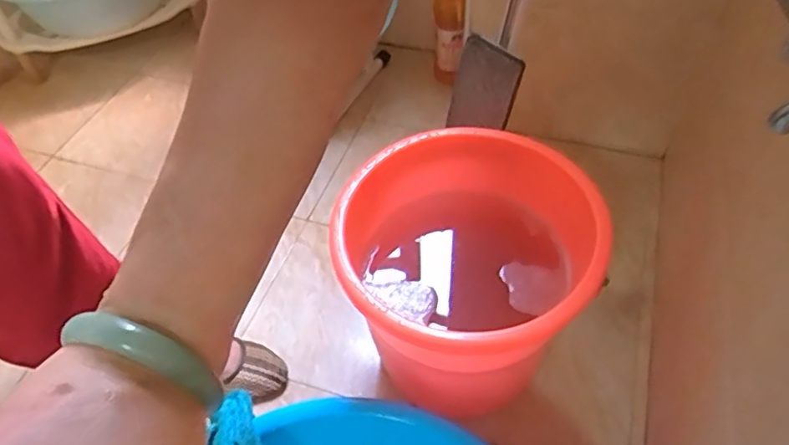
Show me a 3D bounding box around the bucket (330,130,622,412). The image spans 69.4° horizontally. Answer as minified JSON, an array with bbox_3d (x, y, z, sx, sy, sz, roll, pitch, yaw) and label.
[{"bbox_3d":[0.087,0.095,0.771,0.304,0.306,0.311,1,50,-1],"label":"bucket"}]

